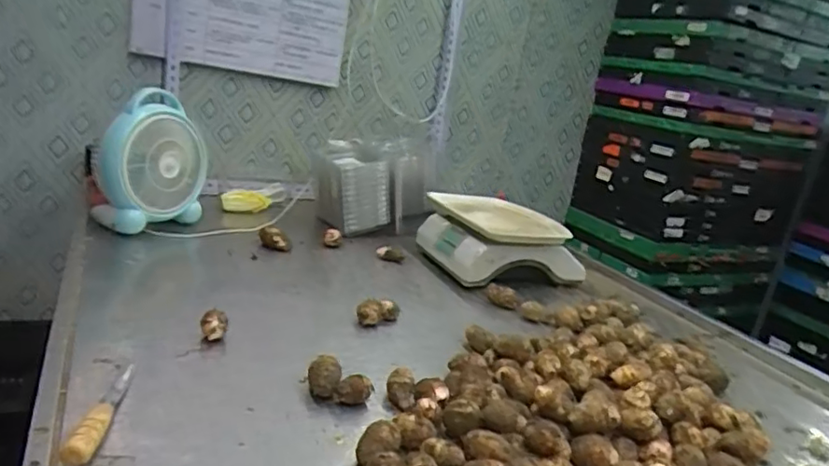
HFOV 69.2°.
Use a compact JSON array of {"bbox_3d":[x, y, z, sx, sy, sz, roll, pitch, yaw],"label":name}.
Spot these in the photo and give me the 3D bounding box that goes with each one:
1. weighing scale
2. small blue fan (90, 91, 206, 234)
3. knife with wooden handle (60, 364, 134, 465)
[{"bbox_3d":[0.172,0.013,1.256,0.282,0.125,0.282,-1,19,-27],"label":"weighing scale"},{"bbox_3d":[-0.505,-0.138,1.155,0.202,0.231,0.168,2,18,-25],"label":"small blue fan"},{"bbox_3d":[-0.313,0.174,0.609,0.024,0.025,0.170,4,17,-11],"label":"knife with wooden handle"}]

